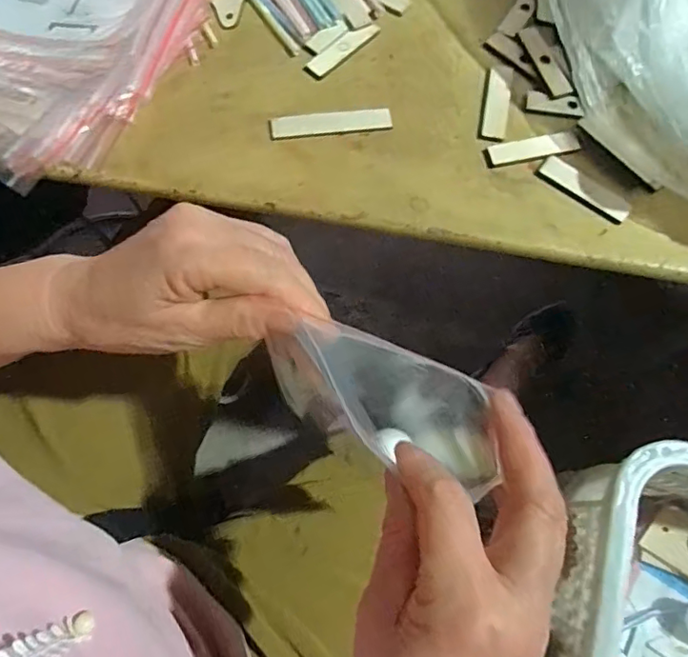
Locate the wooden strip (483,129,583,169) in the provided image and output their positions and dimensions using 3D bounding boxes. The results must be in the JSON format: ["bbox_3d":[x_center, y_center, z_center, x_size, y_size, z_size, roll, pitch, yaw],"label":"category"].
[{"bbox_3d":[0.123,-0.118,0.354,0.062,0.004,0.016,-11,72,-4],"label":"wooden strip"}]

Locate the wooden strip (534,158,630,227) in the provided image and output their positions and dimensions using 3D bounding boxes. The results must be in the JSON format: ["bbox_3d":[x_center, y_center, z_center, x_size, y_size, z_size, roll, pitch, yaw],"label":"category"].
[{"bbox_3d":[0.154,-0.090,0.346,0.061,0.004,0.019,37,75,11],"label":"wooden strip"}]

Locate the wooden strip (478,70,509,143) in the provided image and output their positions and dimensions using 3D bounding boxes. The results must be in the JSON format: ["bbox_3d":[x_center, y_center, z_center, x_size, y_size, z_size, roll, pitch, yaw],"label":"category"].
[{"bbox_3d":[0.103,-0.151,0.366,0.017,0.004,0.054,10,72,3],"label":"wooden strip"}]

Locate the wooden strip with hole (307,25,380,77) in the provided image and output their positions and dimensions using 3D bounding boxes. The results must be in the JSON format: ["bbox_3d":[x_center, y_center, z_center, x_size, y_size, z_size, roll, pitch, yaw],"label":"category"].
[{"bbox_3d":[0.001,-0.199,0.383,0.061,0.004,0.015,-43,77,-13],"label":"wooden strip with hole"}]

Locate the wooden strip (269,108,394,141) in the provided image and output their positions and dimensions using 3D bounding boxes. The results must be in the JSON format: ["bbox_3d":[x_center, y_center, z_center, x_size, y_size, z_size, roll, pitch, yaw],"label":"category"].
[{"bbox_3d":[-0.009,-0.137,0.362,0.080,0.004,0.018,-8,72,-3],"label":"wooden strip"}]

